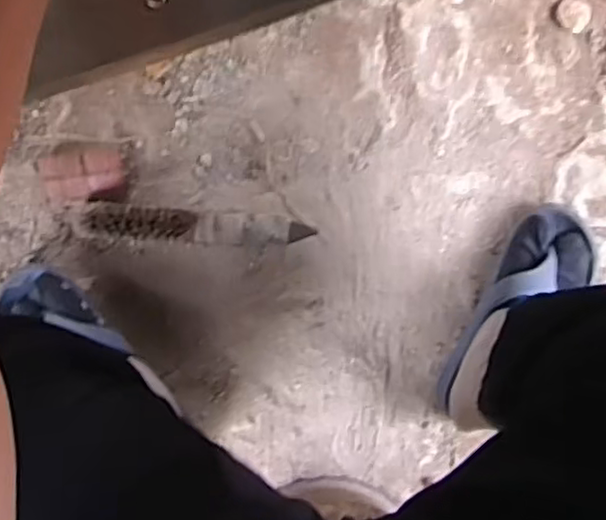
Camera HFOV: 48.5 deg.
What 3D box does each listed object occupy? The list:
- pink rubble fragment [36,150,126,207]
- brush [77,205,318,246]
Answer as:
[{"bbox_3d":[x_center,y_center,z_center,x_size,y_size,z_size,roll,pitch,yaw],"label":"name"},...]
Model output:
[{"bbox_3d":[-0.218,-0.083,0.664,0.080,0.017,0.049,-6,93,-5],"label":"pink rubble fragment"},{"bbox_3d":[-0.103,-0.033,0.673,0.217,0.052,0.032,3,92,-5],"label":"brush"}]

